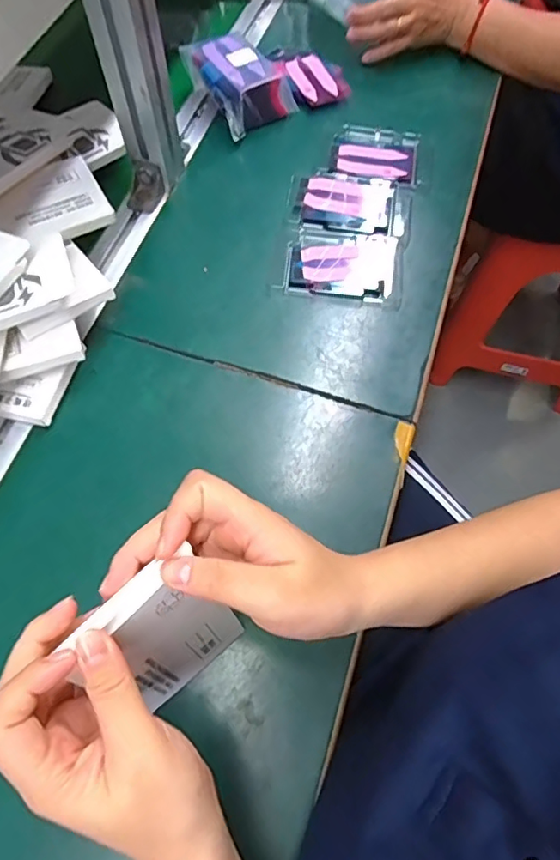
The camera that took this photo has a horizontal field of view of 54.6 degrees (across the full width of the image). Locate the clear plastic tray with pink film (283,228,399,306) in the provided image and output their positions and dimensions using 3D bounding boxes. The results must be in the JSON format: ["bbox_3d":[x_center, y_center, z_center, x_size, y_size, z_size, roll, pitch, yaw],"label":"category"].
[{"bbox_3d":[0.061,-0.163,0.530,0.103,0.007,0.082,8,66,1],"label":"clear plastic tray with pink film"}]

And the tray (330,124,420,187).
[{"bbox_3d":[0.104,-0.302,0.595,0.091,0.010,0.082,9,66,1],"label":"tray"}]

